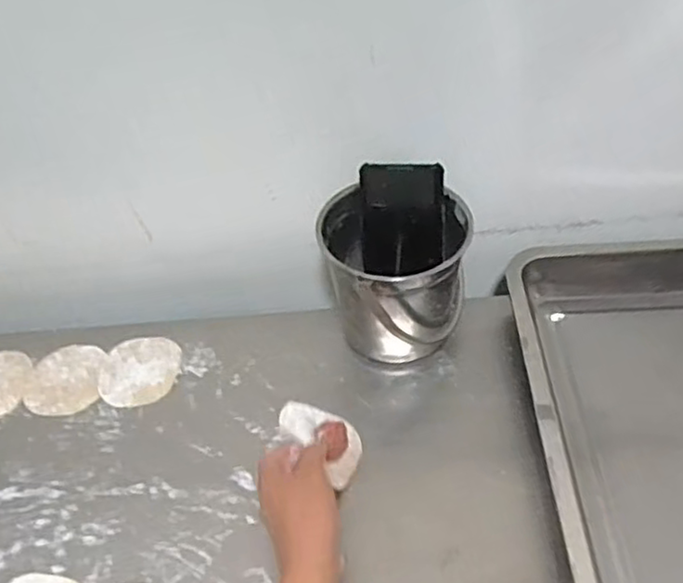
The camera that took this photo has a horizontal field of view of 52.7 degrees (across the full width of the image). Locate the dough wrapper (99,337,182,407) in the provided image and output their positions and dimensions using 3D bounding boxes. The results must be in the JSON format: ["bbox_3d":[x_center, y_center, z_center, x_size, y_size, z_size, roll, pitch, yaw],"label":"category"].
[{"bbox_3d":[-0.202,0.078,0.693,0.078,0.004,0.082,-2,47,3],"label":"dough wrapper"}]

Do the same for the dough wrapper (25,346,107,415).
[{"bbox_3d":[-0.278,0.088,0.691,0.075,0.004,0.084,-5,47,0],"label":"dough wrapper"}]

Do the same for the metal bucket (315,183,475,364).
[{"bbox_3d":[0.053,-0.018,0.656,0.144,0.139,0.119,-35,54,-24],"label":"metal bucket"}]

